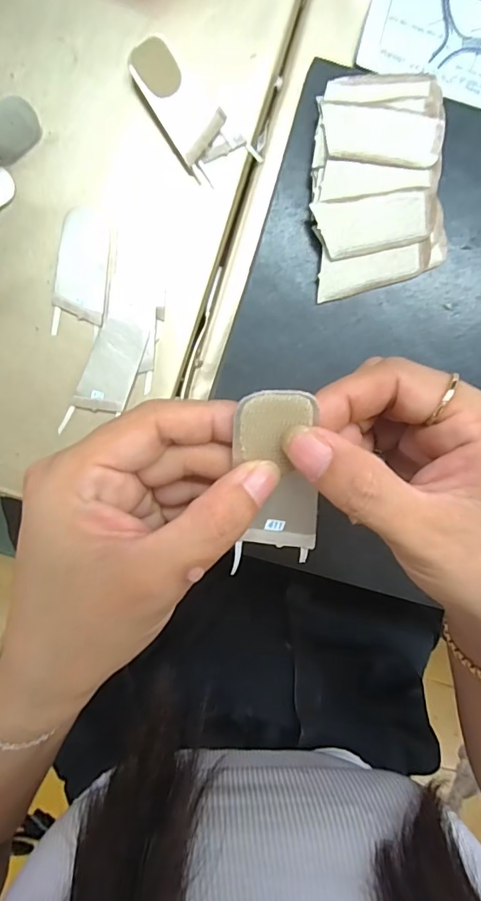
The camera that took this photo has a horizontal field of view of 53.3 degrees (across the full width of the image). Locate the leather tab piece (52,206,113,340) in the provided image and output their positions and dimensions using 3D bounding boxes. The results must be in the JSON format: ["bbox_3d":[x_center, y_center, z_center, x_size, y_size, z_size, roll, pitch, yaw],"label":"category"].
[{"bbox_3d":[-0.102,-0.116,0.308,0.033,0.004,0.077,8,96,-2],"label":"leather tab piece"}]

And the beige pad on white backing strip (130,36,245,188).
[{"bbox_3d":[-0.037,-0.211,0.296,0.036,0.015,0.075,-42,95,3],"label":"beige pad on white backing strip"}]

